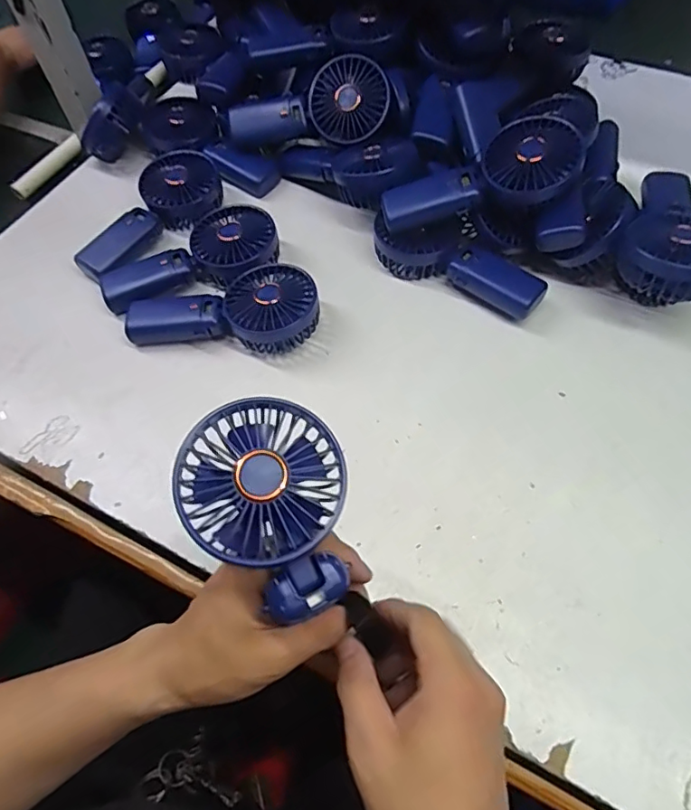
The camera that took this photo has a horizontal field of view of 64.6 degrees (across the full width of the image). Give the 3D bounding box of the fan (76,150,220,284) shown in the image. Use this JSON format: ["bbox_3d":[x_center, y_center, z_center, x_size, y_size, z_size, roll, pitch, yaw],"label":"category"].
[{"bbox_3d":[-0.197,-0.201,0.587,0.096,0.049,0.186,26,63,17],"label":"fan"}]

